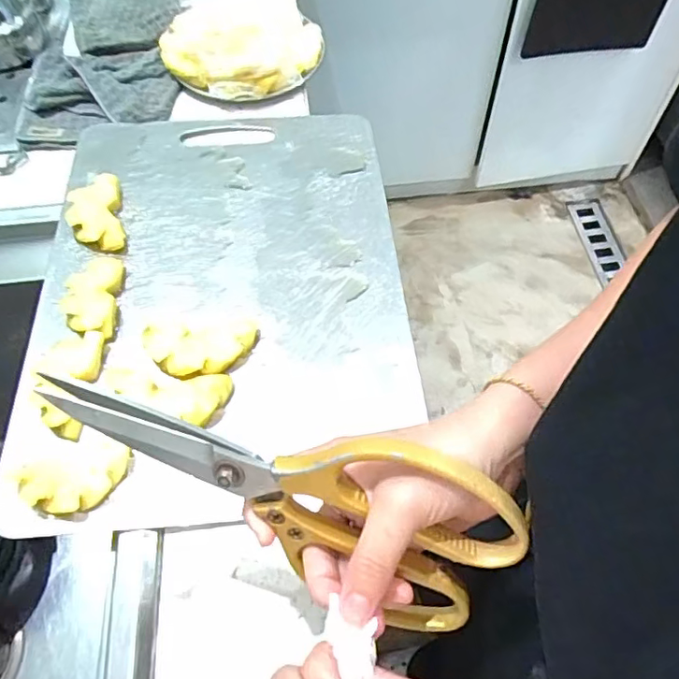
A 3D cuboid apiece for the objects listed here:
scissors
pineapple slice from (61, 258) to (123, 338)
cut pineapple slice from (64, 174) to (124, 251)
[{"bbox_3d":[-0.030,0.065,0.255,0.214,0.100,0.008,26,29,-1],"label":"scissors"},{"bbox_3d":[-0.189,-0.034,0.429,0.042,0.009,0.076,-5,58,-2],"label":"pineapple slice"},{"bbox_3d":[-0.205,-0.105,0.473,0.043,0.016,0.077,-13,59,-7],"label":"cut pineapple slice"}]

